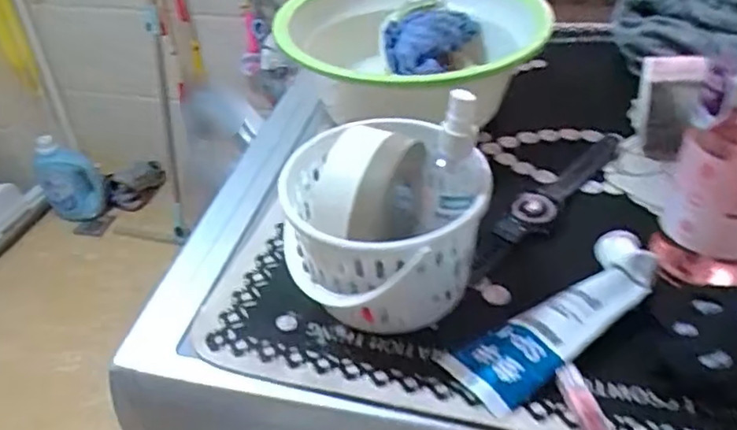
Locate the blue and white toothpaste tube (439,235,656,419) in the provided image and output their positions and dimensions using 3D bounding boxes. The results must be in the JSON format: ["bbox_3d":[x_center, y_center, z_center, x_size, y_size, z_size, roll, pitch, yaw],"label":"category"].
[{"bbox_3d":[0.128,0.067,0.406,0.162,0.032,0.055,-24,44,-24],"label":"blue and white toothpaste tube"}]

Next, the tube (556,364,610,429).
[{"bbox_3d":[0.127,0.120,0.354,0.016,0.015,0.073,-6,39,-5],"label":"tube"}]

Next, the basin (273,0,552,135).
[{"bbox_3d":[0.044,-0.163,0.638,0.248,0.104,0.290,3,39,6],"label":"basin"}]

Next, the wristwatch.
[{"bbox_3d":[0.155,-0.016,0.523,0.035,0.010,0.235,26,47,31],"label":"wristwatch"}]

